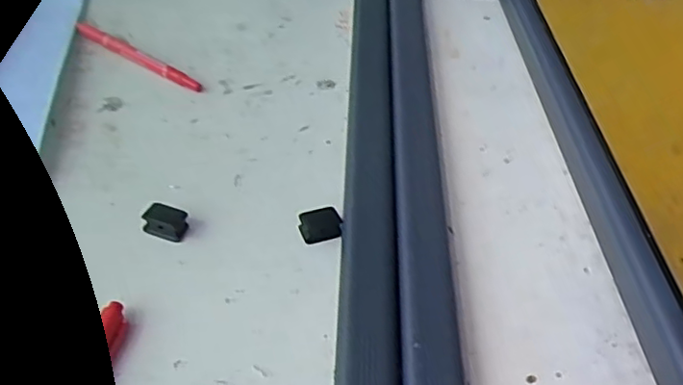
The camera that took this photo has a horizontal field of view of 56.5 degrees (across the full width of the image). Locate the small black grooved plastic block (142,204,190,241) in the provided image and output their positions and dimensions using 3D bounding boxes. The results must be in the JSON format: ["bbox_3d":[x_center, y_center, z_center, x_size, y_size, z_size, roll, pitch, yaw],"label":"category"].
[{"bbox_3d":[-0.095,0.016,0.343,0.023,0.012,0.015,16,44,9],"label":"small black grooved plastic block"}]

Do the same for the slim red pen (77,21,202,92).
[{"bbox_3d":[-0.149,-0.099,0.461,0.115,0.011,0.009,26,47,19],"label":"slim red pen"}]

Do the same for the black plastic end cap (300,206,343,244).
[{"bbox_3d":[-0.011,0.018,0.353,0.023,0.009,0.016,-16,48,-23],"label":"black plastic end cap"}]

